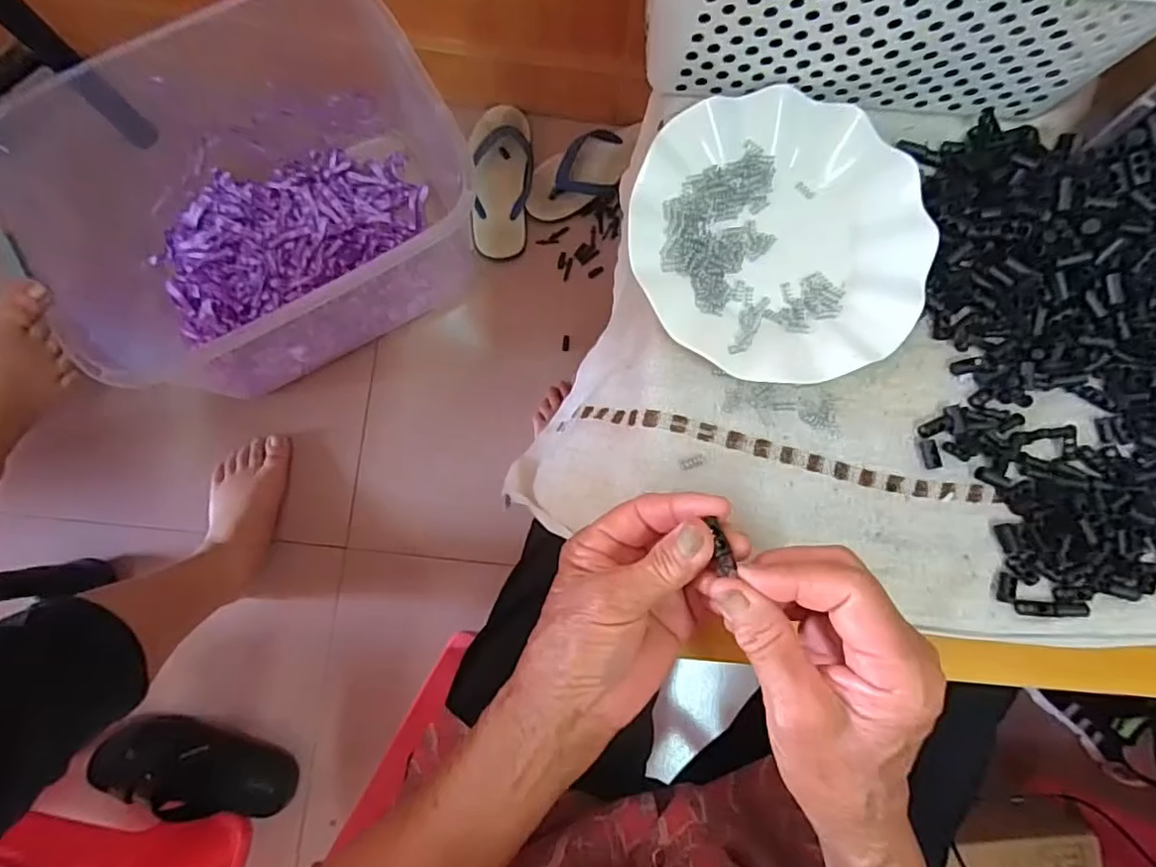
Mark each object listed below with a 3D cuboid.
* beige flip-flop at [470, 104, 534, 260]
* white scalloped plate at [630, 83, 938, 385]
[{"bbox_3d":[-0.114,-0.383,0.892,0.090,0.030,0.238,-2,84,-4],"label":"beige flip-flop"},{"bbox_3d":[0.125,-0.124,0.371,0.179,0.023,0.181,0,84,-3],"label":"white scalloped plate"}]

